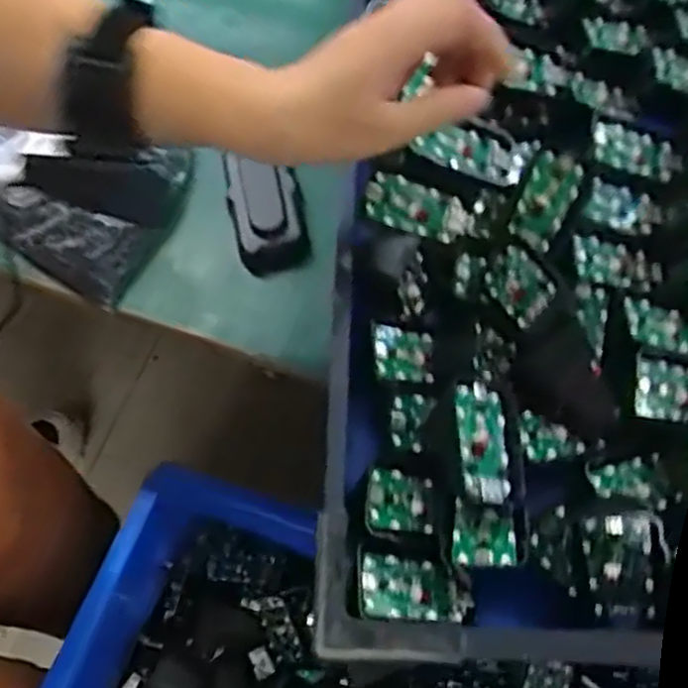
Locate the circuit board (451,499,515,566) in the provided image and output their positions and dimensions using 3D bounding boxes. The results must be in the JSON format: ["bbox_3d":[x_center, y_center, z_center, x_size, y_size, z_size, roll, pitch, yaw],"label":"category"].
[{"bbox_3d":[0.073,0.100,0.370,0.031,0.008,0.037,-2,40,14],"label":"circuit board"}]

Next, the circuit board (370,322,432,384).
[{"bbox_3d":[0.035,0.005,0.429,0.043,0.006,0.035,10,62,-20],"label":"circuit board"}]

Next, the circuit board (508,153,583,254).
[{"bbox_3d":[0.127,-0.089,0.444,0.032,0.057,0.009,18,20,-4],"label":"circuit board"}]

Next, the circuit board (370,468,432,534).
[{"bbox_3d":[0.032,0.089,0.394,0.043,0.008,0.033,18,63,-25],"label":"circuit board"}]

